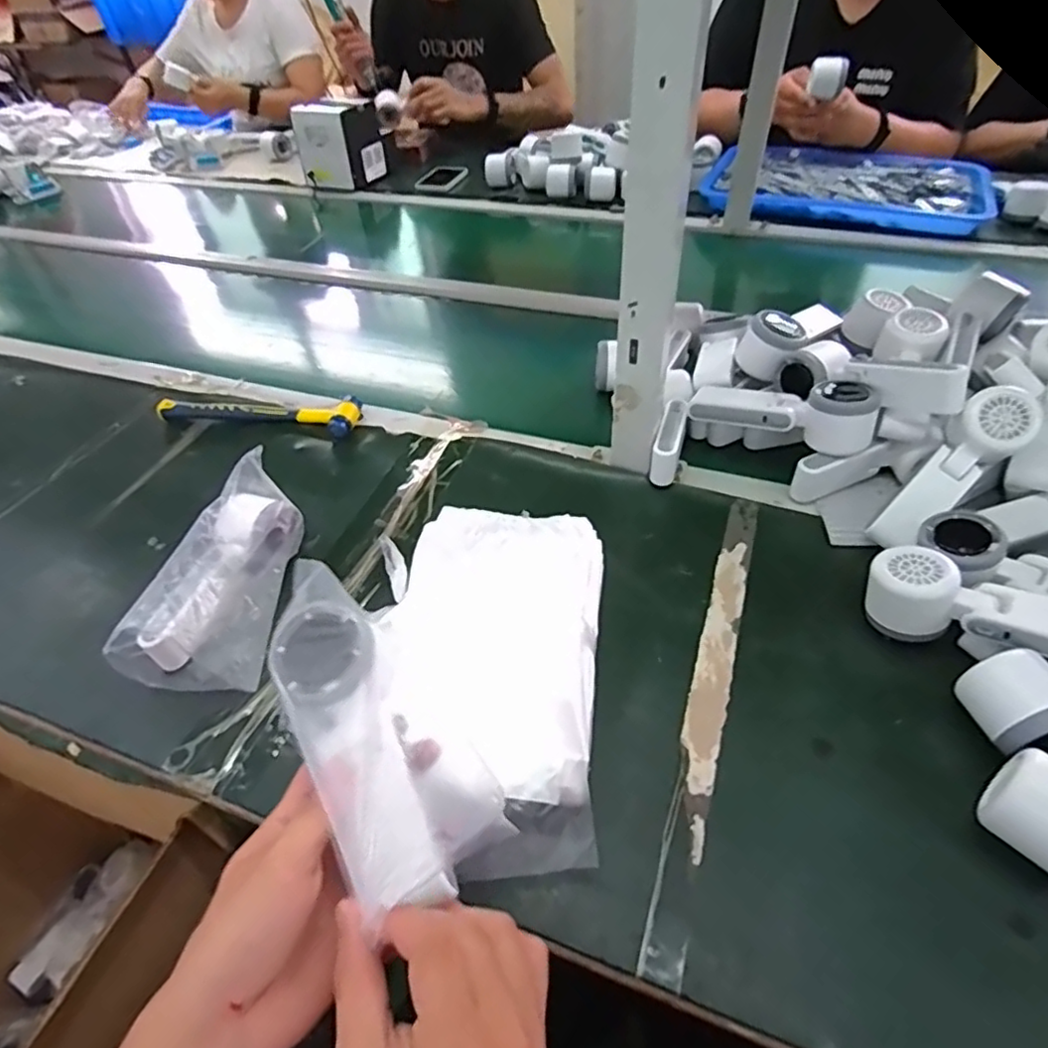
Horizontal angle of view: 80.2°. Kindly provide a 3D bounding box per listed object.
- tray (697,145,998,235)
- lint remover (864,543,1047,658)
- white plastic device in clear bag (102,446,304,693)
[{"bbox_3d":[0.586,-0.623,1.132,0.464,0.050,0.293,18,50,20],"label":"tray"},{"bbox_3d":[0.339,0.074,0.455,0.161,0.066,0.059,28,54,27],"label":"lint remover"},{"bbox_3d":[-0.250,0.037,0.524,0.101,0.073,0.187,4,46,8],"label":"white plastic device in clear bag"}]

